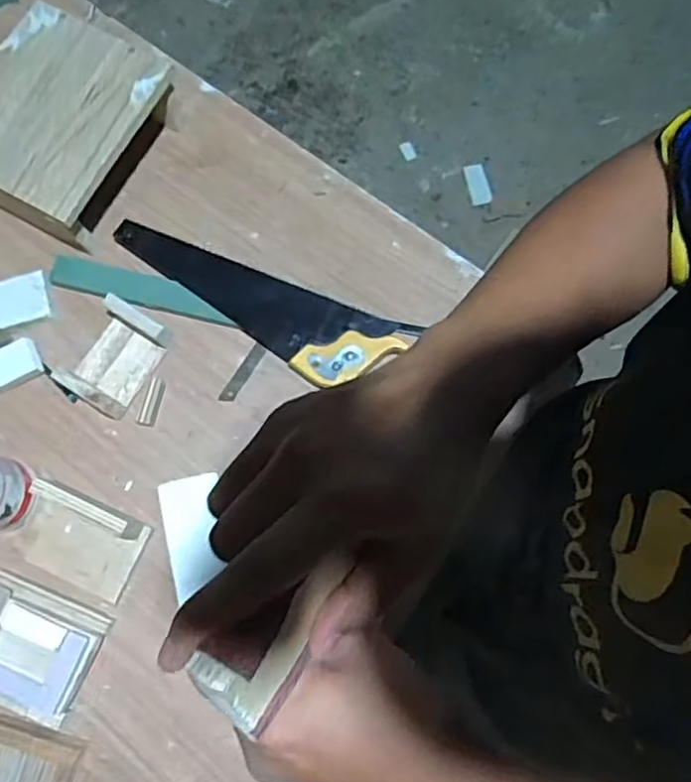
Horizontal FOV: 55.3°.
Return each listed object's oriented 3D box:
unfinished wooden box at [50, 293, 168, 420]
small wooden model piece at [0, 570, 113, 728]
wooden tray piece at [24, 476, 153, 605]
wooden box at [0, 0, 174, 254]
[{"bbox_3d":[-0.268,-0.039,0.756,0.084,0.046,0.120,30,79,6],"label":"unfinished wooden box"},{"bbox_3d":[-0.333,0.266,0.684,0.148,0.046,0.114,22,79,5],"label":"small wooden model piece"},{"bbox_3d":[-0.283,0.158,0.691,0.126,0.067,0.093,22,79,5],"label":"wooden tray piece"},{"bbox_3d":[-0.332,-0.309,0.785,0.196,0.104,0.228,31,77,7],"label":"wooden box"}]

